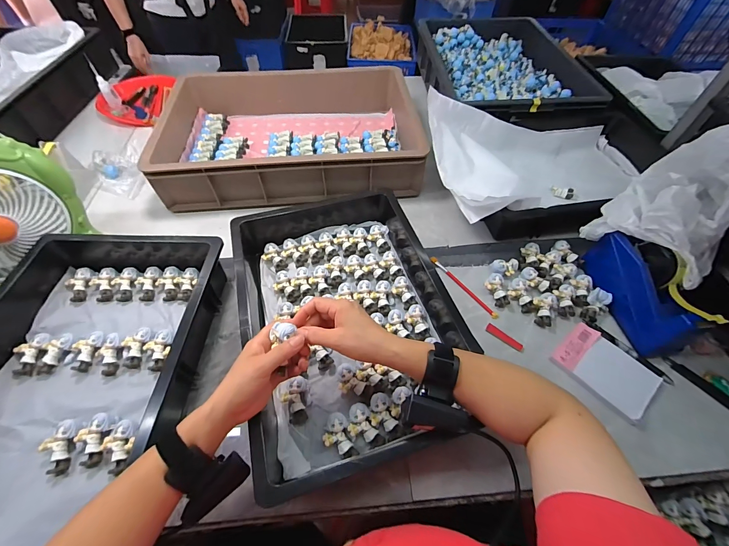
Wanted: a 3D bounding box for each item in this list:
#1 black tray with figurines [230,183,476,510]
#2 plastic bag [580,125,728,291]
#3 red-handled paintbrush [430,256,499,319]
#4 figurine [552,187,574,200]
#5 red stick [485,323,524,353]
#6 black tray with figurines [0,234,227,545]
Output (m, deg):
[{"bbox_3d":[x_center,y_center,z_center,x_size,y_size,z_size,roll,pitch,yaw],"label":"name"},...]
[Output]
[{"bbox_3d":[-0.036,0.043,0.532,0.313,0.094,0.493,-14,56,-10],"label":"black tray with figurines"},{"bbox_3d":[0.488,-0.097,0.480,0.128,0.163,0.175,-29,60,-20],"label":"plastic bag"},{"bbox_3d":[0.188,0.025,0.607,0.016,0.012,0.168,-32,61,-19],"label":"red-handled paintbrush"},{"bbox_3d":[0.462,-0.189,0.736,0.047,0.014,0.026,28,60,19],"label":"figurine"},{"bbox_3d":[0.243,0.112,0.546,0.067,0.004,0.016,35,61,22],"label":"red stick"},{"bbox_3d":[-0.424,0.129,0.466,0.353,0.094,0.473,1,55,1],"label":"black tray with figurines"}]

